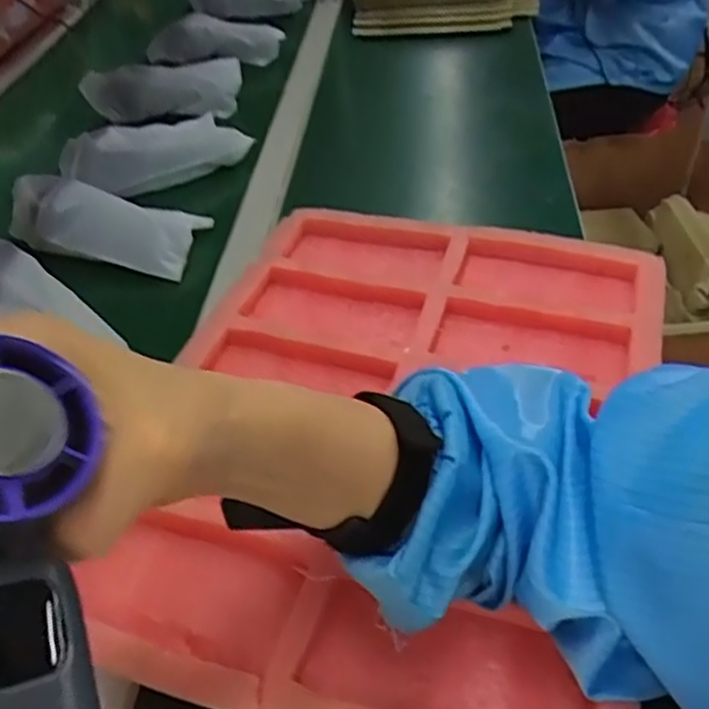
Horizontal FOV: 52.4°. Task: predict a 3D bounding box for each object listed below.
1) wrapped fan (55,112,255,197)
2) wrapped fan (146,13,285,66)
[{"bbox_3d":[-0.213,-0.213,0.776,0.188,0.062,0.056,-24,47,-20],"label":"wrapped fan"},{"bbox_3d":[-0.194,-0.430,0.997,0.180,0.057,0.067,-7,43,-3],"label":"wrapped fan"}]

